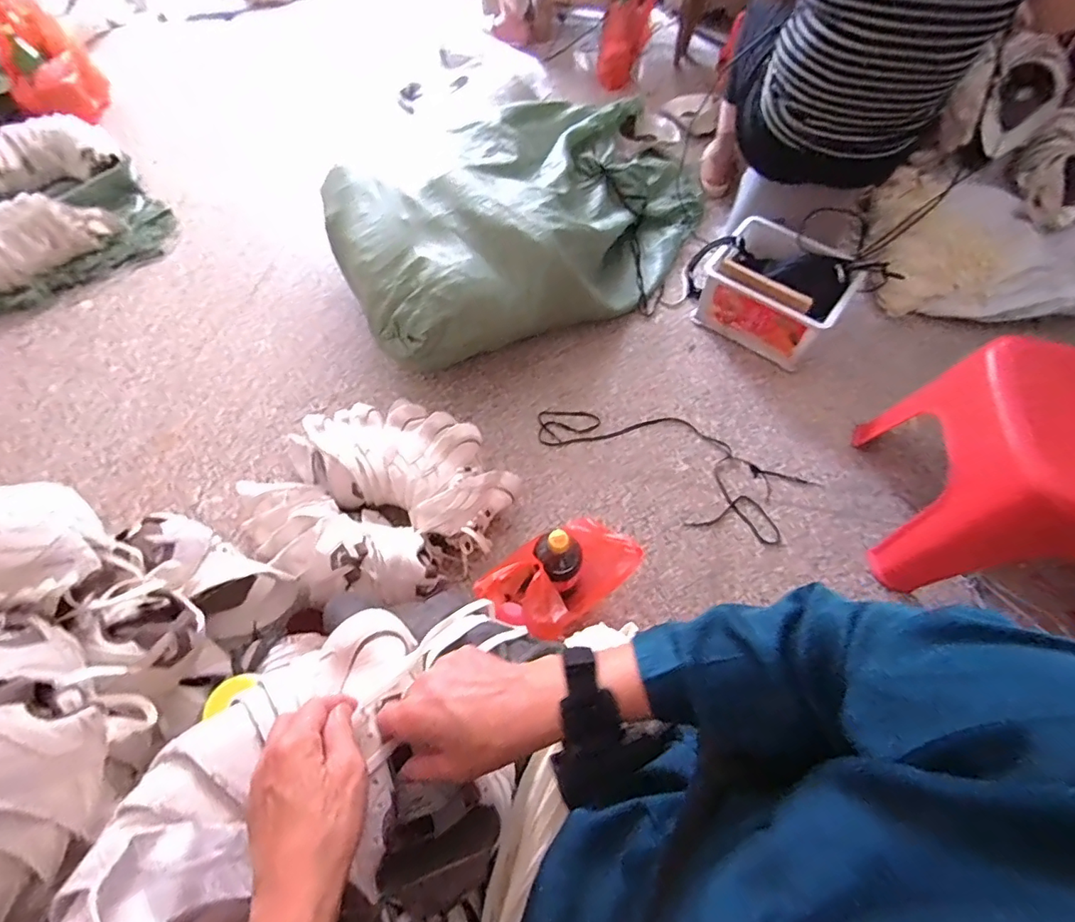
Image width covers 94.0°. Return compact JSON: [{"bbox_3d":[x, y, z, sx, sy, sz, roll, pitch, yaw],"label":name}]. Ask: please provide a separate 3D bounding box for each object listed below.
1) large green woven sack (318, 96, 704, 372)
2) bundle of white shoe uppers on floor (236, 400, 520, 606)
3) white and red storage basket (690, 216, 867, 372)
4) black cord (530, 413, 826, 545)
[{"bbox_3d":[0.023,-0.626,1.216,1.053,0.286,0.553,-39,71,-17],"label":"large green woven sack"},{"bbox_3d":[-0.303,0.065,0.930,0.437,0.163,0.373,29,68,13],"label":"bundle of white shoe uppers on floor"},{"bbox_3d":[0.547,-0.401,1.170,0.299,0.164,0.242,35,70,15],"label":"white and red storage basket"},{"bbox_3d":[0.269,-0.005,1.057,0.551,0.010,0.207,28,68,12],"label":"black cord"}]

